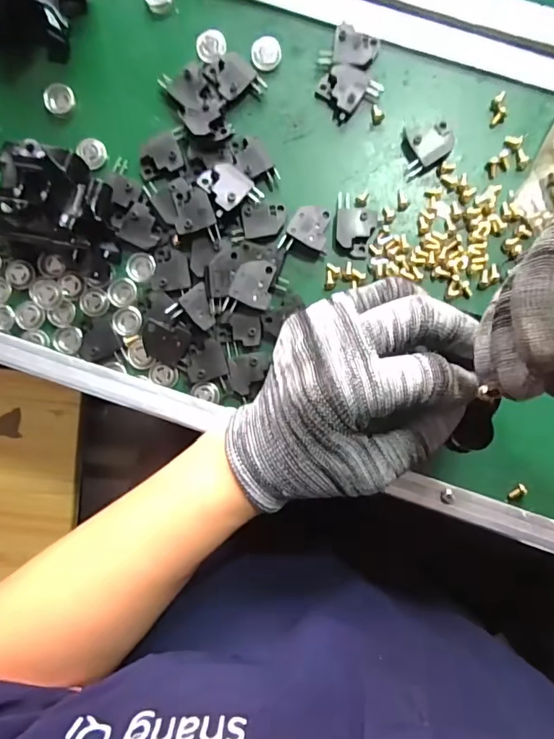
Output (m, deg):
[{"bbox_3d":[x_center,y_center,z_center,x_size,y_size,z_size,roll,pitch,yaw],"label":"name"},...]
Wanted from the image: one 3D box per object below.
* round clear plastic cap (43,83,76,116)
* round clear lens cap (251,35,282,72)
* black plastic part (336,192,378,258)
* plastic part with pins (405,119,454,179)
[{"bbox_3d":[-0.137,-0.170,0.313,0.015,0.009,0.019,42,90,3],"label":"round clear plastic cap"},{"bbox_3d":[-0.007,-0.196,0.306,0.018,0.004,0.021,-15,88,2],"label":"round clear lens cap"},{"bbox_3d":[0.048,-0.088,0.304,0.024,0.004,0.037,7,88,3],"label":"black plastic part"},{"bbox_3d":[0.091,-0.138,0.302,0.032,0.008,0.027,-25,87,1],"label":"plastic part with pins"}]

